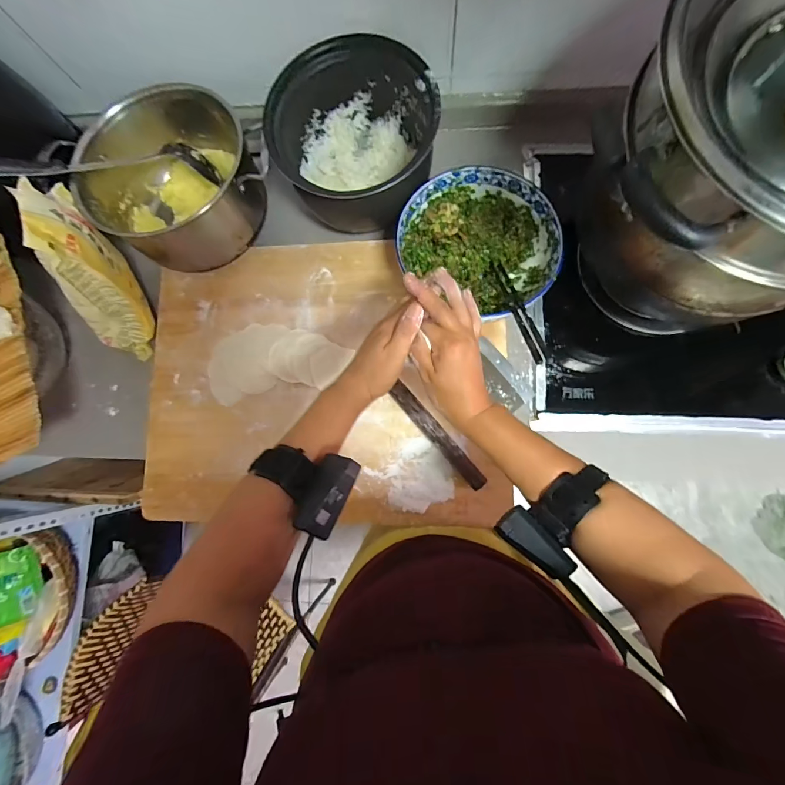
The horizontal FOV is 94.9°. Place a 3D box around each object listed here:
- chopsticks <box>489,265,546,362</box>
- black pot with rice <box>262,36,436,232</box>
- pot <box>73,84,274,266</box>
[{"bbox_3d":[0.165,-0.110,0.480,0.018,0.021,0.206,-7,48,3],"label":"chopsticks"},{"bbox_3d":[-0.058,-0.372,0.539,0.220,0.139,0.216,0,83,4],"label":"black pot with rice"},{"bbox_3d":[-0.327,-0.322,0.556,0.242,0.136,0.238,0,83,4],"label":"pot"}]

